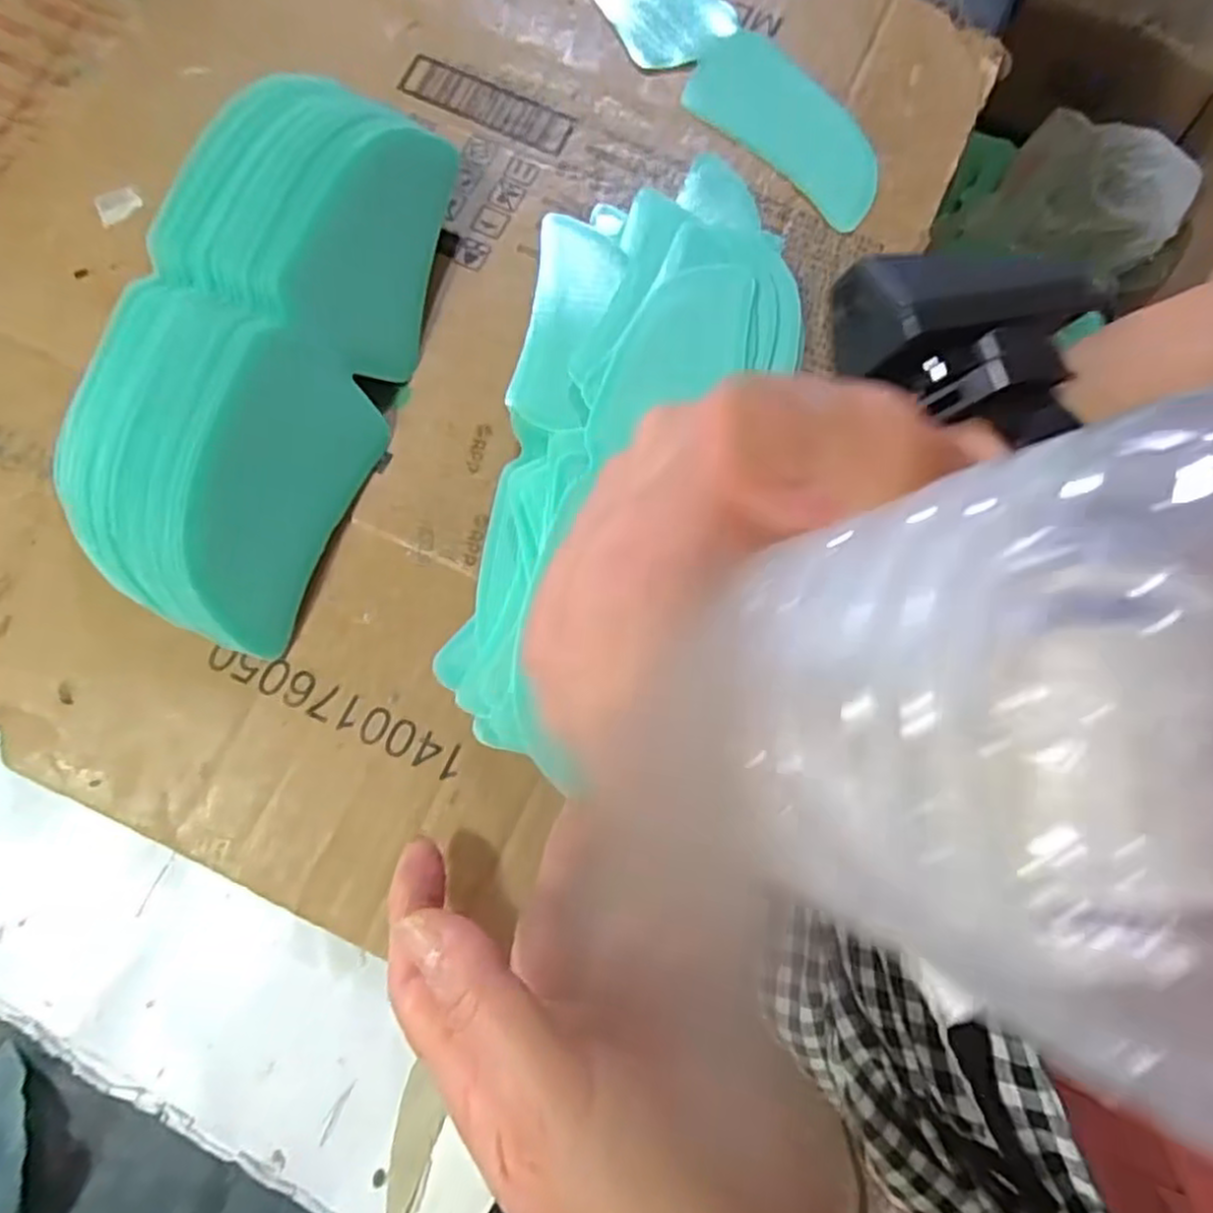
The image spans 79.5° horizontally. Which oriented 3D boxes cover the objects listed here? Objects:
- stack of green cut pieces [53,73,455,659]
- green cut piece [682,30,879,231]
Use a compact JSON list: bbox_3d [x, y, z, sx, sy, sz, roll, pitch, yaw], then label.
[{"bbox_3d":[-0.141,-0.107,0.296,0.104,0.051,0.228,18,75,4],"label":"stack of green cut pieces"},{"bbox_3d":[0.093,-0.244,0.368,0.062,0.004,0.121,-40,79,-11],"label":"green cut piece"}]

